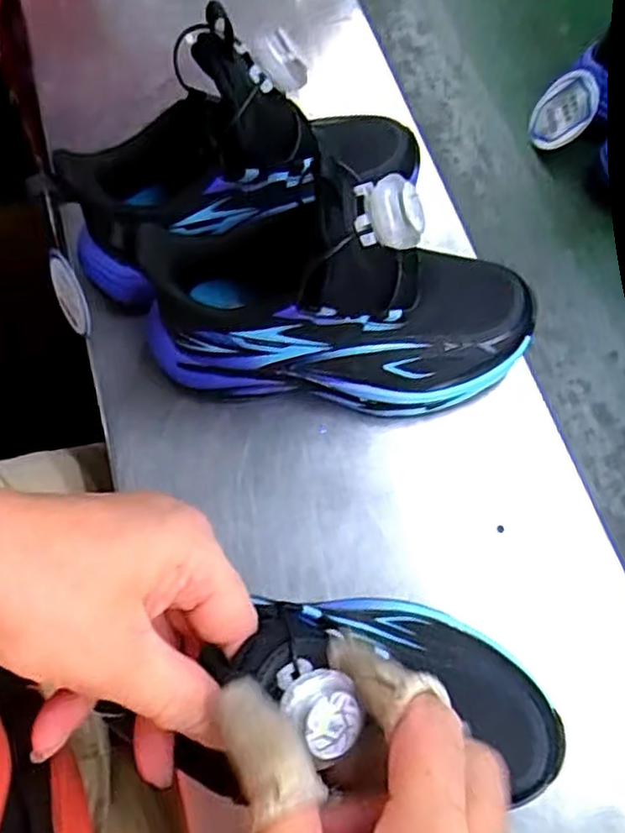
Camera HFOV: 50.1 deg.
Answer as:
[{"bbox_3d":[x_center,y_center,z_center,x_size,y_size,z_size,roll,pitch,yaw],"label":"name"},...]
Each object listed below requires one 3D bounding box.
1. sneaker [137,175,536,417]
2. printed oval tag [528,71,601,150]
[{"bbox_3d":[0.013,-0.058,0.336,0.197,0.137,0.080,4,70,6],"label":"sneaker"},{"bbox_3d":[0.169,-0.206,0.451,0.005,0.047,0.049,13,76,-38],"label":"printed oval tag"}]

